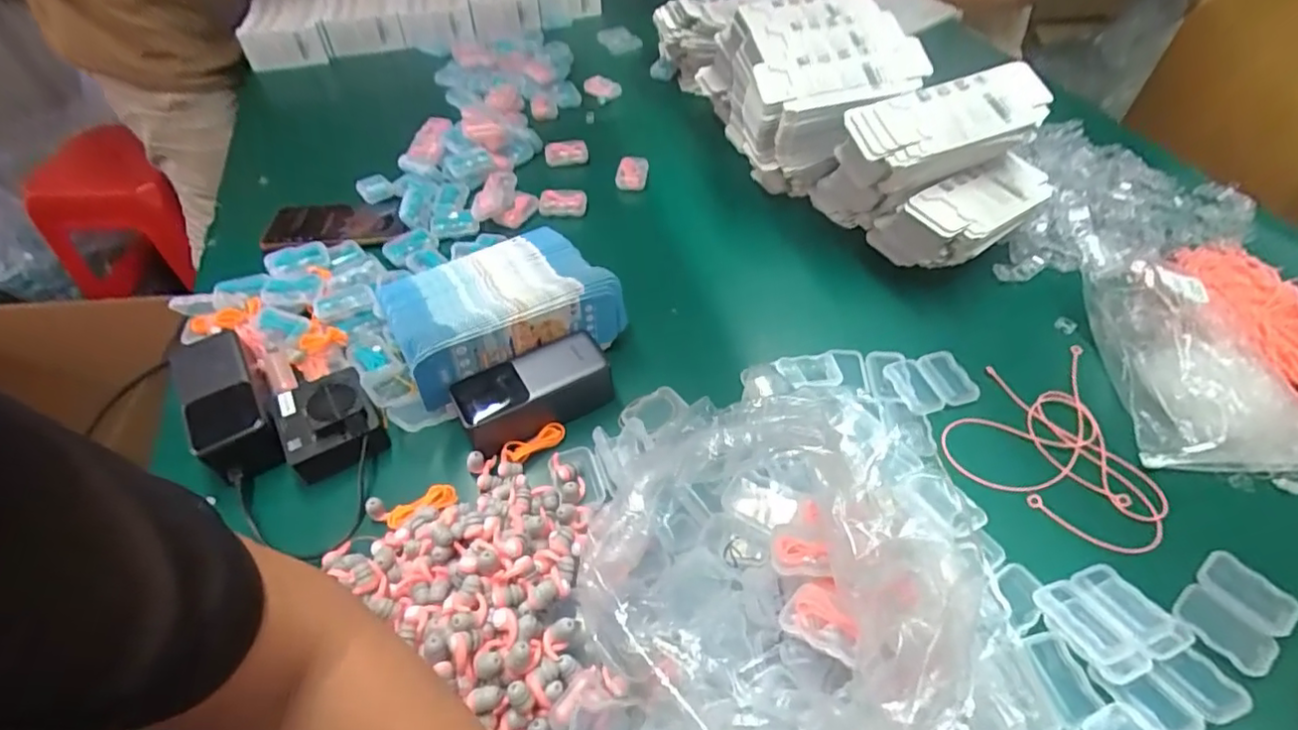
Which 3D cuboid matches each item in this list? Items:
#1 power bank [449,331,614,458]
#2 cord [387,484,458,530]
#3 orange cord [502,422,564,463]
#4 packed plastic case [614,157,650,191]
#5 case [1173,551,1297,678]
[{"bbox_3d":[-0.098,0.025,0.521,0.130,0.052,0.059,-21,54,-17],"label":"power bank"},{"bbox_3d":[-0.177,0.111,0.470,0.054,0.012,0.021,-24,55,-19],"label":"cord"},{"bbox_3d":[-0.096,0.066,0.505,0.054,0.011,0.020,-20,54,-16],"label":"orange cord"},{"bbox_3d":[-0.022,-0.244,0.765,0.041,0.044,0.019,0,50,0],"label":"packed plastic case"},{"bbox_3d":[0.408,0.171,0.417,0.075,0.008,0.057,-34,59,-25],"label":"case"}]

